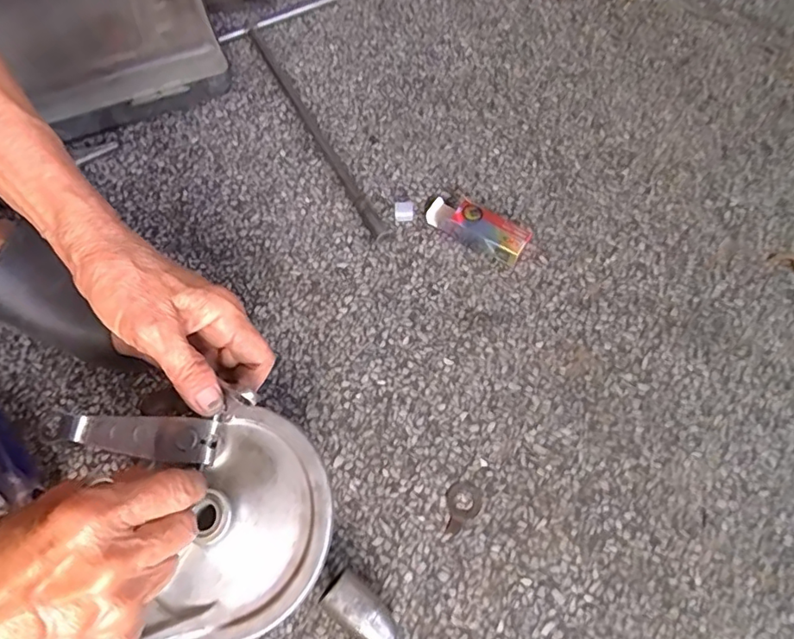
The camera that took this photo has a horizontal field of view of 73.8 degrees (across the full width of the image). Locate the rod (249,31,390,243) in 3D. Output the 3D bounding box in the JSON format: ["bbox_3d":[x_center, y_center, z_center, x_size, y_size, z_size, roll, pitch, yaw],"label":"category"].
[{"bbox_3d":[-0.077,-0.179,0.484,0.012,0.012,0.278,-26,68,-12],"label":"rod"}]

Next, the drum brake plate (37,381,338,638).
[{"bbox_3d":[-0.107,0.106,0.303,0.132,0.037,0.141,0,65,0],"label":"drum brake plate"}]

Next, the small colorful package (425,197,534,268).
[{"bbox_3d":[0.065,-0.077,0.430,0.084,0.024,0.029,29,68,12],"label":"small colorful package"}]

